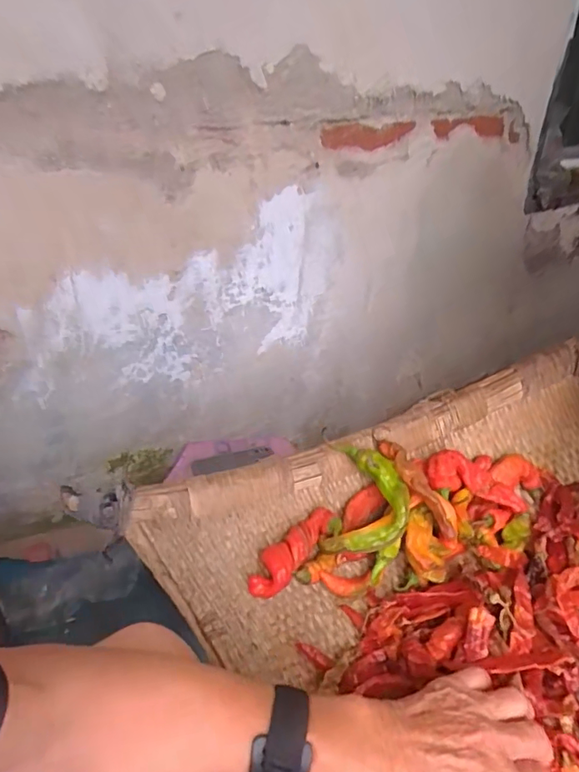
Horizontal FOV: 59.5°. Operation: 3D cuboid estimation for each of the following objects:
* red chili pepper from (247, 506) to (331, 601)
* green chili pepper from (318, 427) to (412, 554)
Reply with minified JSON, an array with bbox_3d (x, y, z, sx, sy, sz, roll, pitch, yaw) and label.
[{"bbox_3d":[0.003,0.163,0.510,0.036,0.030,0.112,23,40,31],"label":"red chili pepper"},{"bbox_3d":[0.081,0.117,0.527,0.083,0.021,0.112,5,66,6],"label":"green chili pepper"}]

